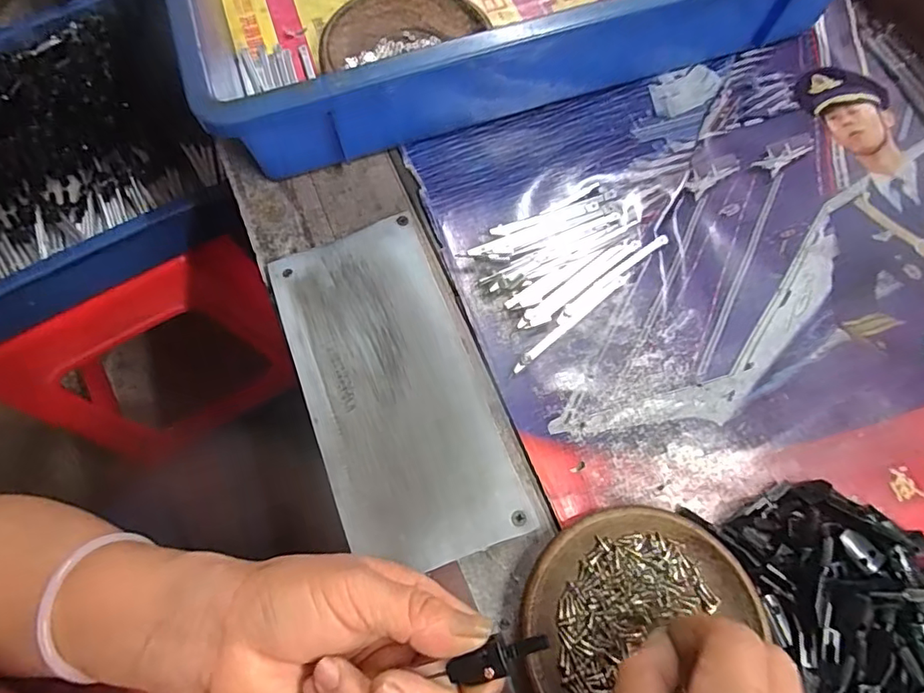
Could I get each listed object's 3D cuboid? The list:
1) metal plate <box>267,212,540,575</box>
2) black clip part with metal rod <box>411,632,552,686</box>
[{"bbox_3d":[-0.040,0.022,0.303,0.094,0.004,0.196,-20,73,-8],"label":"metal plate"},{"bbox_3d":[0.012,0.122,0.208,0.044,0.006,0.013,-19,73,1],"label":"black clip part with metal rod"}]

